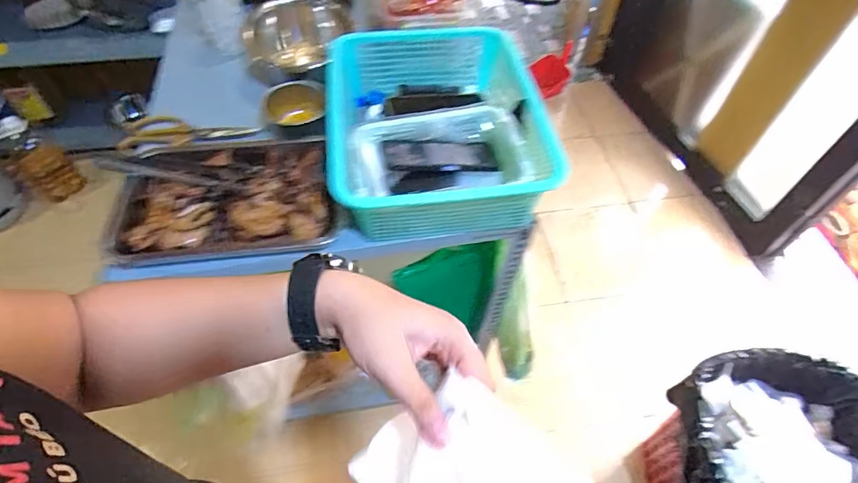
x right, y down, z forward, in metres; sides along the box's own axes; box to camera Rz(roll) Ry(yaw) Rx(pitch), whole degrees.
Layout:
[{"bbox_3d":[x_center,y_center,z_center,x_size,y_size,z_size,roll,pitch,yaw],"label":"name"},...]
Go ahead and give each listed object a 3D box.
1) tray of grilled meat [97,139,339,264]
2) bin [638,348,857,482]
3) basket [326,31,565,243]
[{"bbox_3d":[-0.286,-0.075,0.662,0.308,0.055,0.235,-8,54,-6],"label":"tray of grilled meat"},{"bbox_3d":[0.728,0.535,1.078,0.415,0.432,0.398,-5,54,-5],"label":"bin"},{"bbox_3d":[0.006,-0.174,0.710,0.297,0.110,0.377,-6,54,-6],"label":"basket"}]

